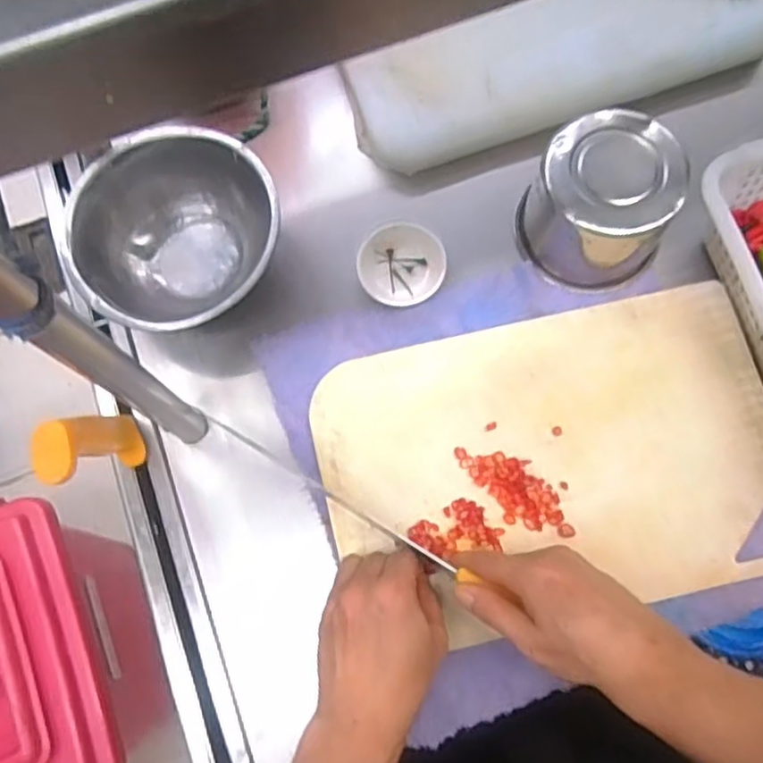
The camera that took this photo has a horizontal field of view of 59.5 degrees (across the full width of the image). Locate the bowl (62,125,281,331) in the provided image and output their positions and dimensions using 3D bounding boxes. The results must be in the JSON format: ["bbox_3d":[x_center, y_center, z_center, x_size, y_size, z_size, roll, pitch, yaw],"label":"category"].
[{"bbox_3d":[-0.163,-0.113,0.552,0.162,0.088,0.152,-1,74,2],"label":"bowl"}]

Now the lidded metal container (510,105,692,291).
[{"bbox_3d":[0.174,-0.139,0.533,0.102,0.095,0.102,-1,74,2],"label":"lidded metal container"}]

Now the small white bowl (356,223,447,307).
[{"bbox_3d":[0.016,-0.099,0.561,0.070,0.020,0.065,-1,74,2],"label":"small white bowl"}]

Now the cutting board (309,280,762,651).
[{"bbox_3d":[0.133,0.060,0.515,0.339,0.020,0.224,-13,74,-1],"label":"cutting board"}]

